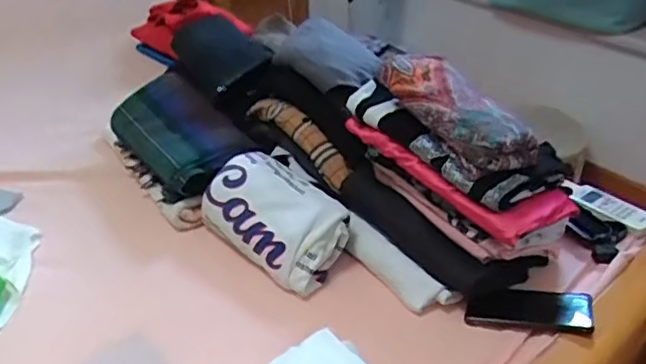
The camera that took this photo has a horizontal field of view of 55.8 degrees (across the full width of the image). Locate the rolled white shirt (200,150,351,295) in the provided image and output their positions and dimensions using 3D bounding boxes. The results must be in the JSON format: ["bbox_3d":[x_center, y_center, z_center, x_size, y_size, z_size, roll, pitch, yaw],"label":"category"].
[{"bbox_3d":[-0.073,0.052,0.964,0.241,0.094,0.143,28,44,34],"label":"rolled white shirt"}]

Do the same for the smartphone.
[{"bbox_3d":[0.285,0.172,0.842,0.164,0.016,0.061,4,50,10],"label":"smartphone"}]

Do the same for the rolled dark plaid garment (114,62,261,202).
[{"bbox_3d":[-0.264,-0.078,1.119,0.173,0.112,0.304,-30,45,-35],"label":"rolled dark plaid garment"}]

